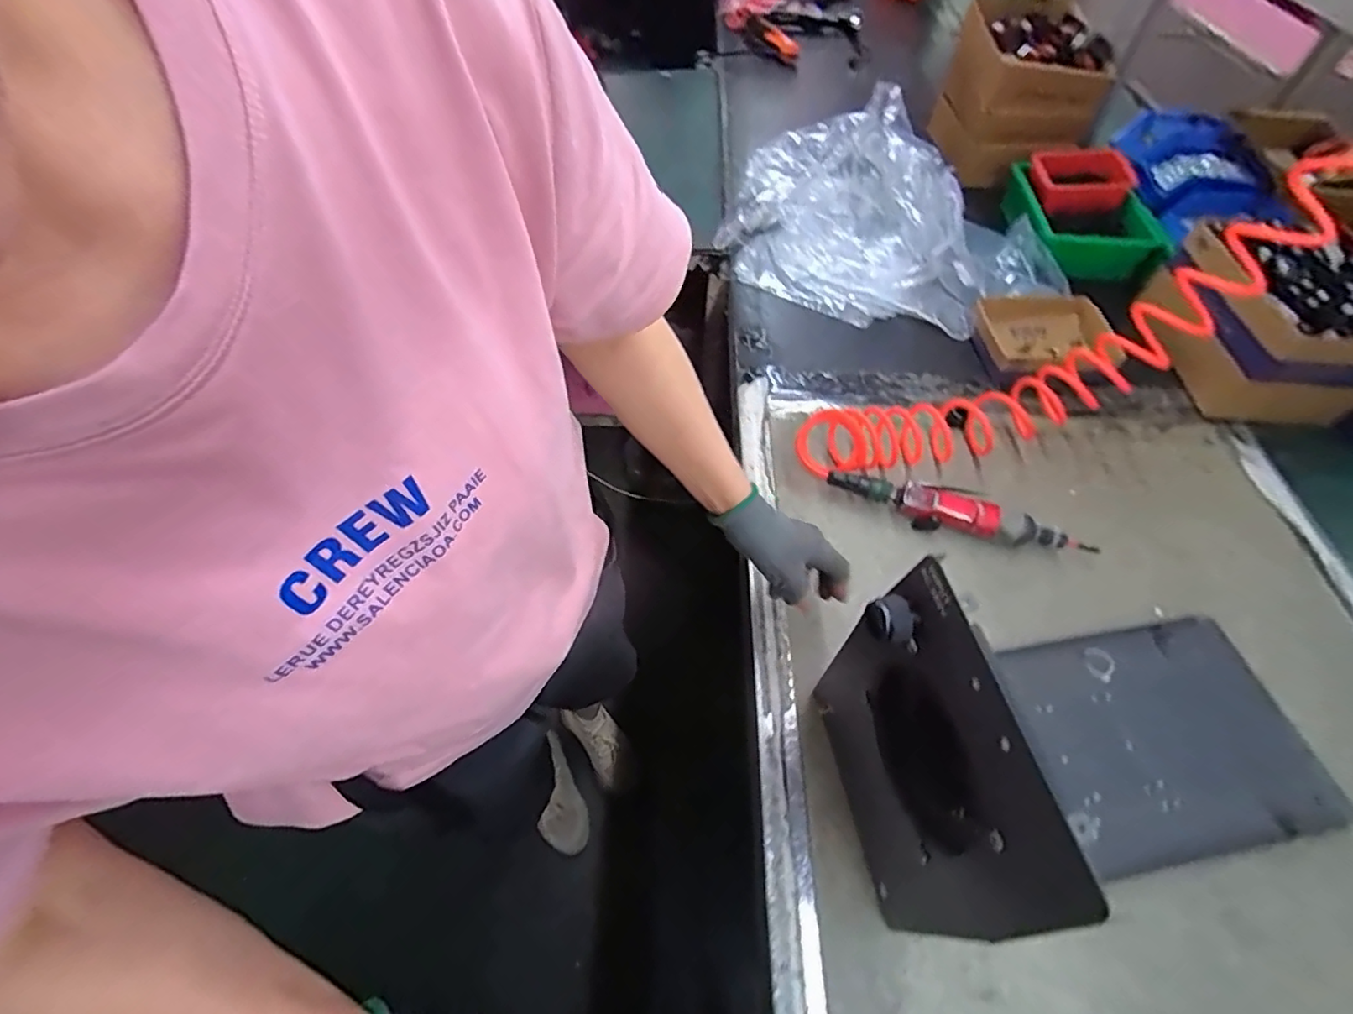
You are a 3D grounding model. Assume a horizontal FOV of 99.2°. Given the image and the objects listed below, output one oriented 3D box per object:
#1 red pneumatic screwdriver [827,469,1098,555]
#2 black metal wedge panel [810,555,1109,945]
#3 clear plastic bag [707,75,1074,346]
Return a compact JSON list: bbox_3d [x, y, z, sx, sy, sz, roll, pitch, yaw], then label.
[{"bbox_3d":[0.327,0.005,0.674,0.298,0.034,0.048,14,57,9],"label":"red pneumatic screwdriver"},{"bbox_3d":[0.146,0.184,0.397,0.033,0.291,0.184,-10,56,-7],"label":"black metal wedge panel"},{"bbox_3d":[0.339,-0.473,0.962,0.450,0.107,0.518,-28,60,-18],"label":"clear plastic bag"}]

